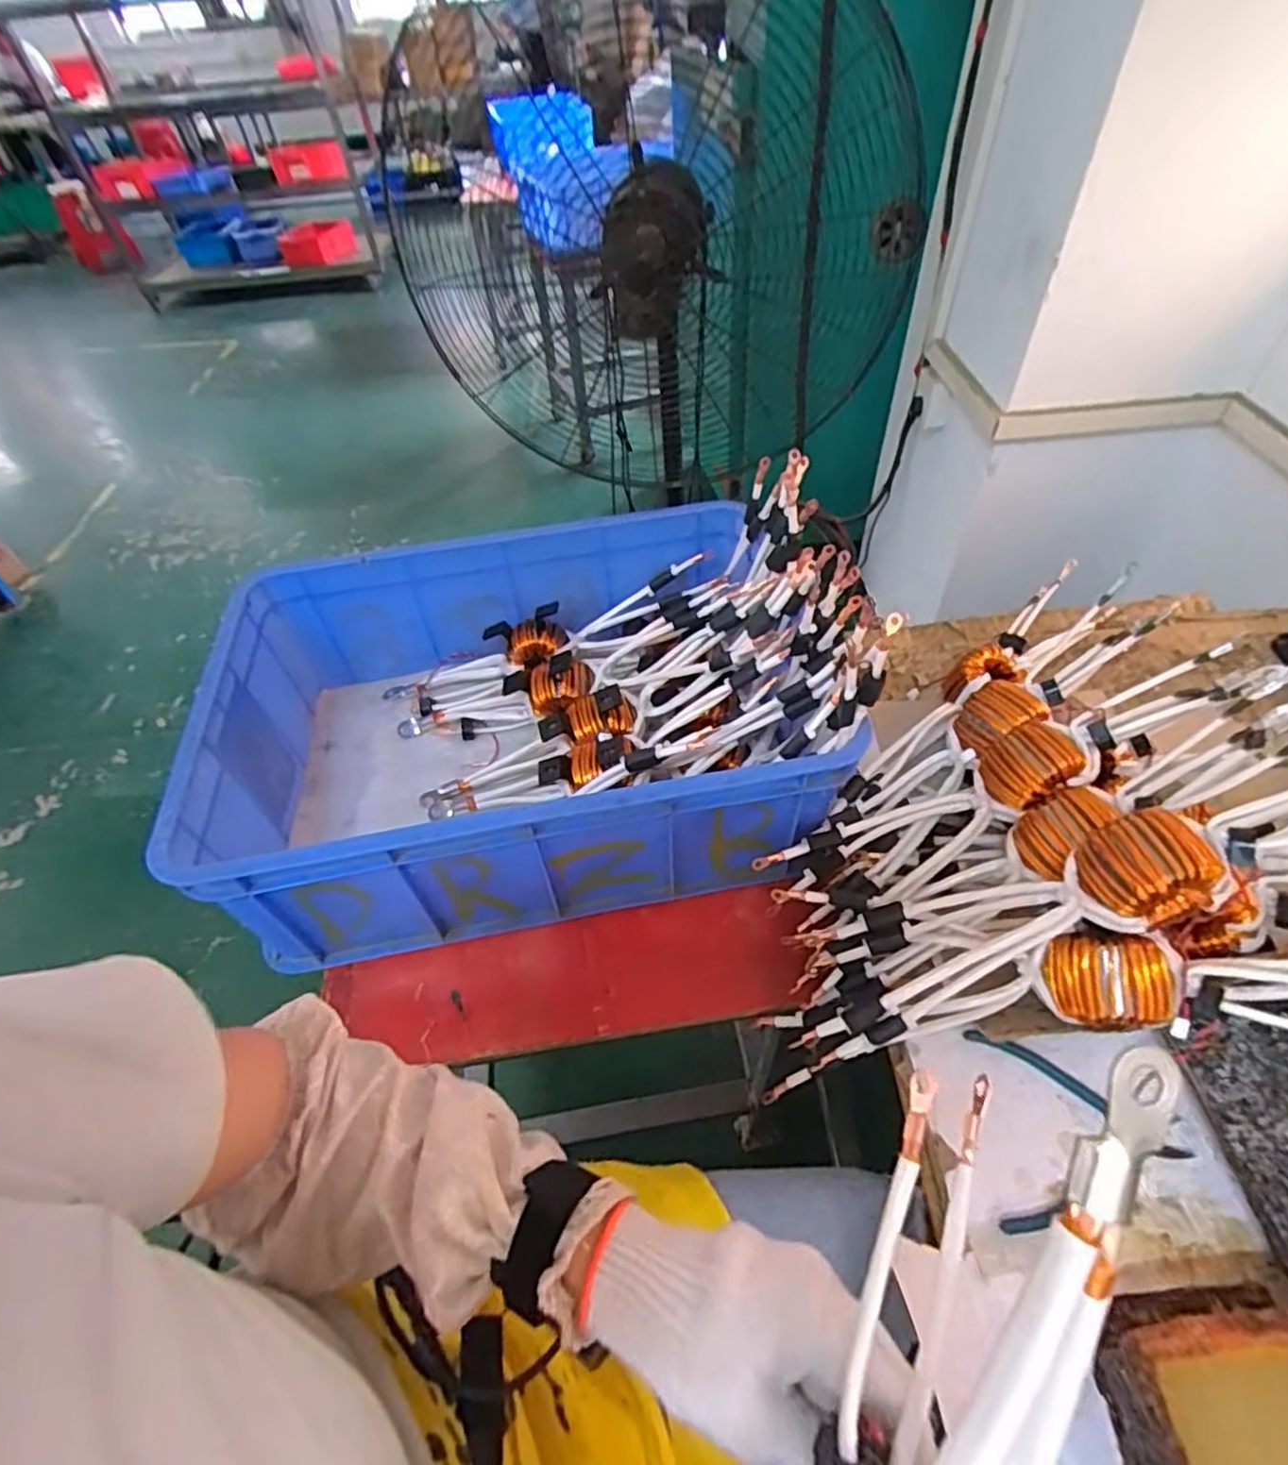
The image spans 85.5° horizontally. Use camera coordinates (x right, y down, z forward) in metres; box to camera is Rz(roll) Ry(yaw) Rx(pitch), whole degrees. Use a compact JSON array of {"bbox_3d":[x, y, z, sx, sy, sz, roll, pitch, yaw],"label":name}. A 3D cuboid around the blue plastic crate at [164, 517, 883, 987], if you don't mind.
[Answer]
[{"bbox_3d":[-0.140,-0.020,0.770,0.603,0.199,0.438,-9,49,-2],"label":"blue plastic crate"}]

